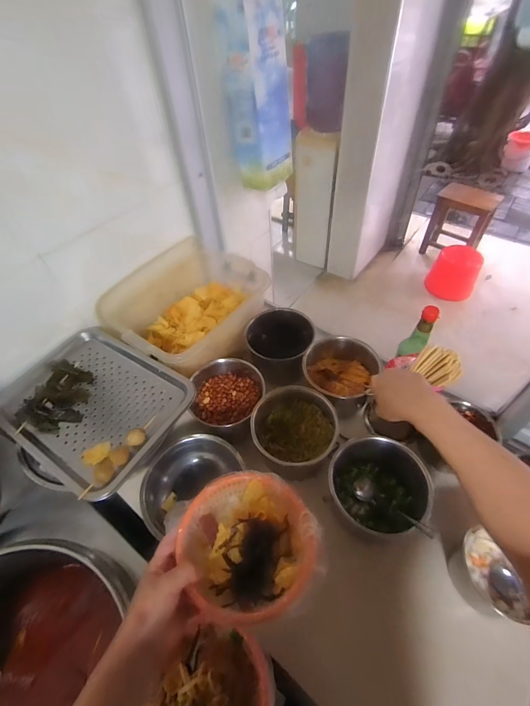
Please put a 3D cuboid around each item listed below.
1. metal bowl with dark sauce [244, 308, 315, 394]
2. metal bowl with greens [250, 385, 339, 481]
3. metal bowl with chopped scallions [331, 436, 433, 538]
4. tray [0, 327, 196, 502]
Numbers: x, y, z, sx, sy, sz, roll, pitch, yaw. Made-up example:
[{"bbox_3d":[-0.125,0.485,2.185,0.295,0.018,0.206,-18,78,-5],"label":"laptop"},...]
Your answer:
[{"bbox_3d":[0.035,-0.010,0.869,0.162,0.162,0.166,-2,51,2],"label":"metal bowl with dark sauce"},{"bbox_3d":[0.061,0.165,0.698,0.169,0.135,0.159,-2,51,2],"label":"metal bowl with greens"},{"bbox_3d":[0.216,0.254,0.639,0.174,0.148,0.151,21,55,19],"label":"metal bowl with chopped scallions"},{"bbox_3d":[-0.343,0.087,0.655,0.362,0.034,0.261,27,57,22],"label":"tray"}]

